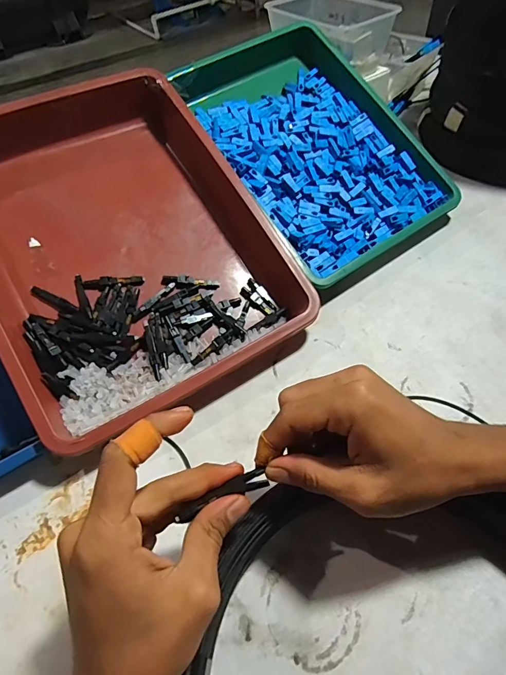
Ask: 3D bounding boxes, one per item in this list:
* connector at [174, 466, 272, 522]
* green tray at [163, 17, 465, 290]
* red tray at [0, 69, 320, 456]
[{"bbox_3d":[-0.017,0.094,0.242,0.057,0.010,0.010,-21,51,-21],"label":"connector"},{"bbox_3d":[0.056,-0.242,0.489,0.228,0.056,0.359,-33,77,-17],"label":"green tray"},{"bbox_3d":[-0.135,-0.102,0.403,0.267,0.057,0.345,-28,76,-18],"label":"red tray"}]

